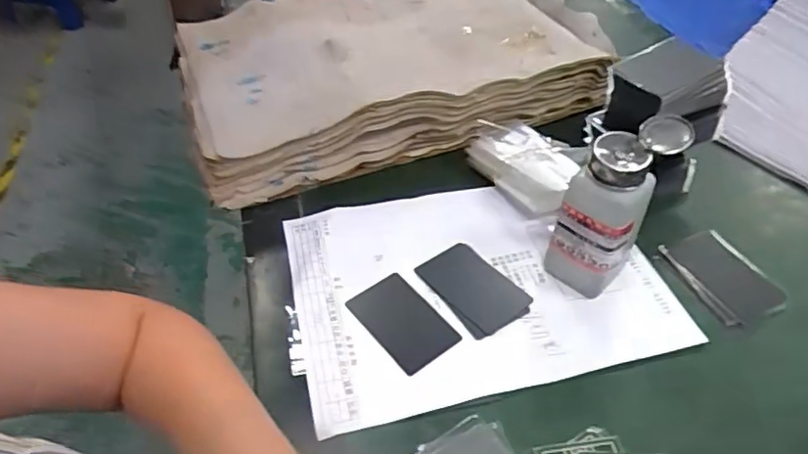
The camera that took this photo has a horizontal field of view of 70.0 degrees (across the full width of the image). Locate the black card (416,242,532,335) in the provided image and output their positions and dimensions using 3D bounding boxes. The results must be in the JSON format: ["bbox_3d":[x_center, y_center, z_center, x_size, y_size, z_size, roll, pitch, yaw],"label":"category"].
[{"bbox_3d":[0.057,0.048,0.481,0.055,0.004,0.088,-29,49,-26],"label":"black card"}]

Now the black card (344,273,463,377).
[{"bbox_3d":[-0.001,0.074,0.456,0.054,0.004,0.085,-29,51,-27],"label":"black card"}]

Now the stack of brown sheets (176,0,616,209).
[{"bbox_3d":[-0.011,-0.181,0.656,0.447,0.095,0.265,-14,46,-14],"label":"stack of brown sheets"}]

